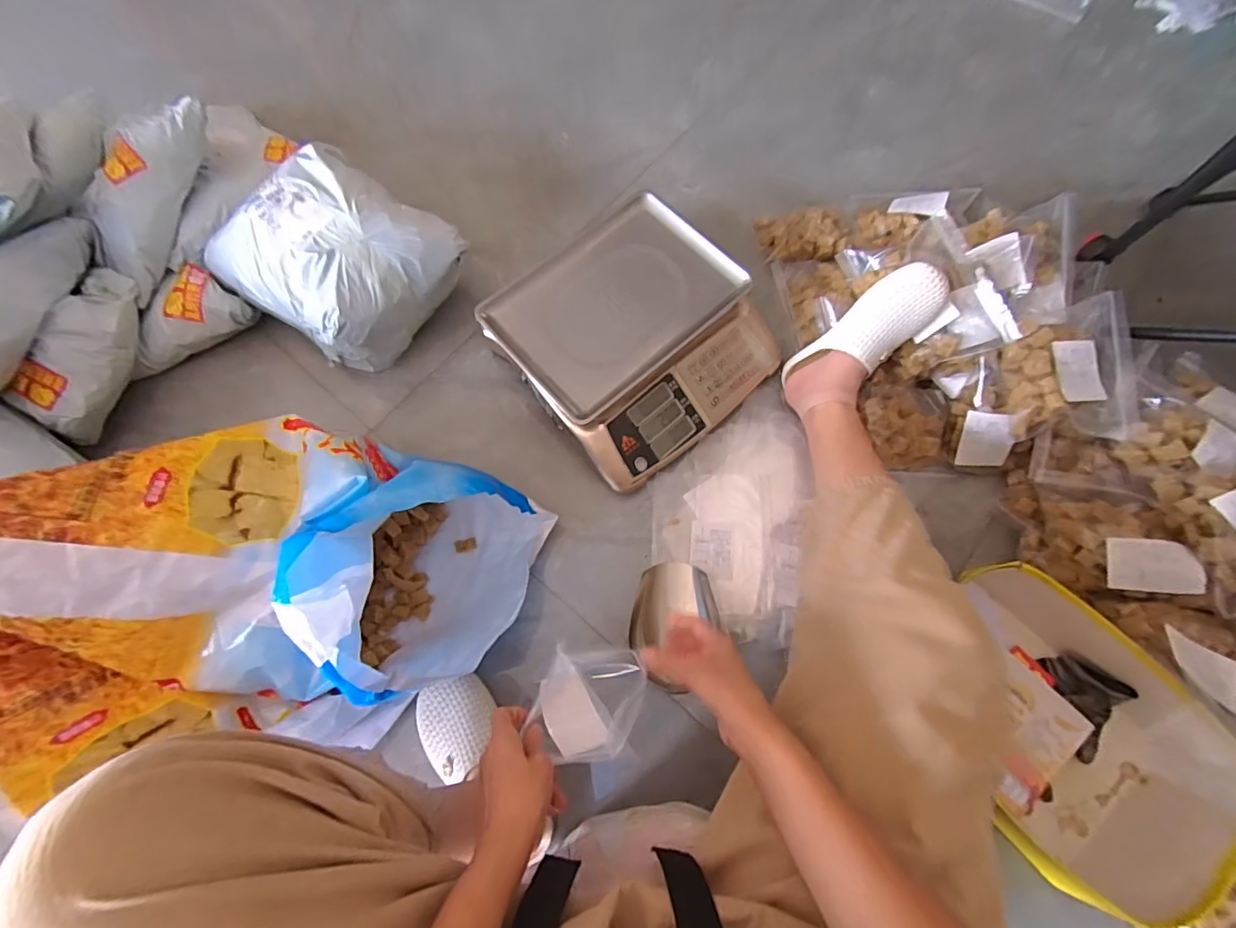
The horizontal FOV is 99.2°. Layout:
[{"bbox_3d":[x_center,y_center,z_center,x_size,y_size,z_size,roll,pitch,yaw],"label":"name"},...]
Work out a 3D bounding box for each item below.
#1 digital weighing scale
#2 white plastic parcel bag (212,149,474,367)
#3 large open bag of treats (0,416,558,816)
[{"bbox_3d":[0.025,-0.189,0.791,0.341,0.115,0.340,-41,75,-12],"label":"digital weighing scale"},{"bbox_3d":[-0.420,-0.307,0.802,0.293,0.172,0.252,33,75,12],"label":"white plastic parcel bag"},{"bbox_3d":[-0.398,0.136,0.584,0.595,0.301,0.385,-2,71,1],"label":"large open bag of treats"}]

